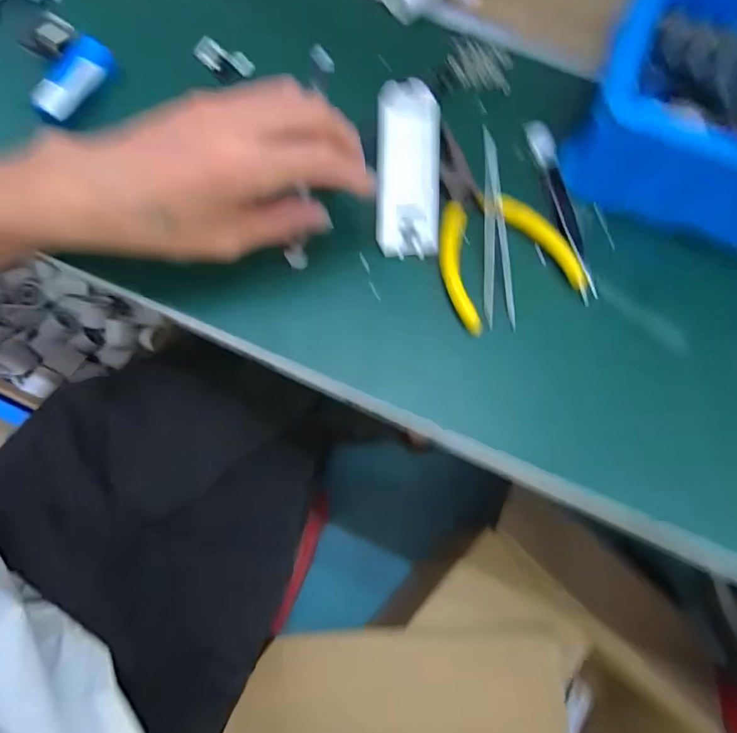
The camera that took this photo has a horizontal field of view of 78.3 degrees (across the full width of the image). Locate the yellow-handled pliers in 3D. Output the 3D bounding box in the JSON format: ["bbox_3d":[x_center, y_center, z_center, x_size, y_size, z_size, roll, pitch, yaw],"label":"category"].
[{"bbox_3d":[0.075,-0.095,0.293,0.086,0.008,0.136,-19,75,-7],"label":"yellow-handled pliers"}]

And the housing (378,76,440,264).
[{"bbox_3d":[0.025,-0.127,0.292,0.041,0.019,0.110,1,87,-2],"label":"housing"}]

